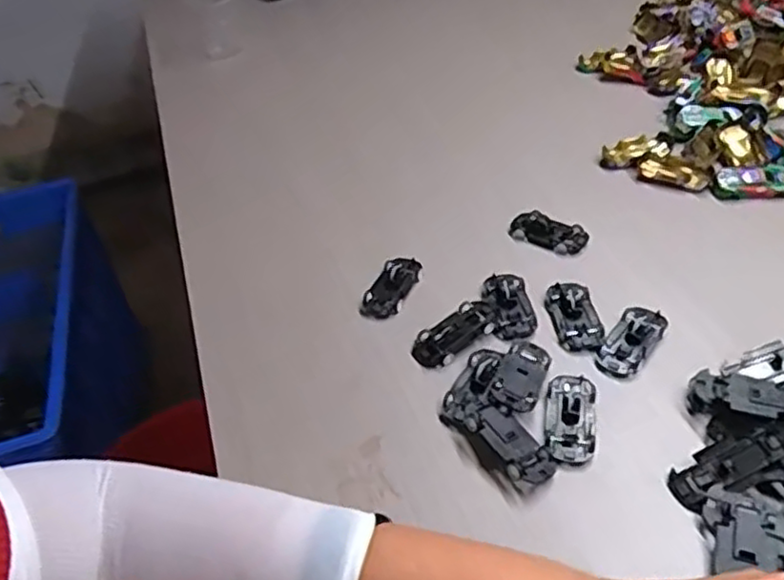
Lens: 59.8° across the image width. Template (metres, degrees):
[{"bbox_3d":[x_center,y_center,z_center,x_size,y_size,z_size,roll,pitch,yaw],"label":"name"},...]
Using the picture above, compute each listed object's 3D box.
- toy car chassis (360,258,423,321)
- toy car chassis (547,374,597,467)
[{"bbox_3d":[0.001,-0.003,0.539,0.032,0.014,0.063,17,47,24],"label":"toy car chassis"},{"bbox_3d":[0.115,0.081,0.436,0.030,0.008,0.067,7,44,14],"label":"toy car chassis"}]

